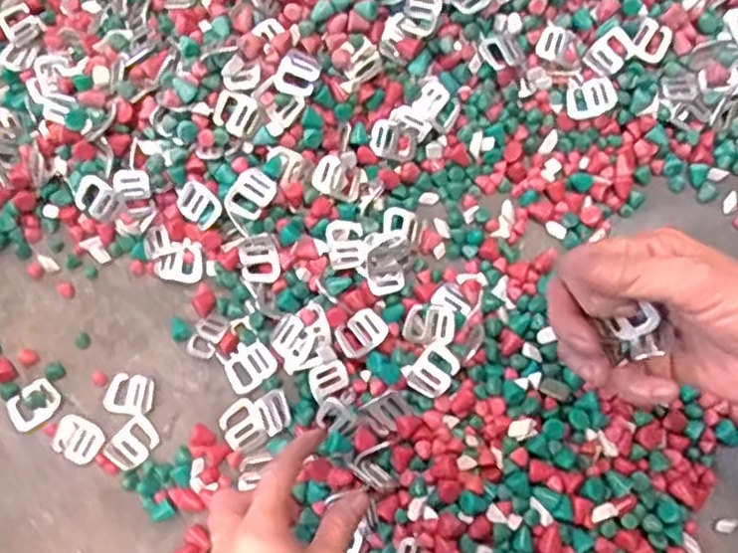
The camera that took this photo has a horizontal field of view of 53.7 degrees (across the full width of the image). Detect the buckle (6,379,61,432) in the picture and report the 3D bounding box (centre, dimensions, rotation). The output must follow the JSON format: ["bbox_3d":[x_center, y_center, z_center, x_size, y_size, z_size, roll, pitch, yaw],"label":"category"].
[{"bbox_3d":[-0.225,0.086,0.492,0.032,0.004,0.027,-36,77,-16],"label":"buckle"}]

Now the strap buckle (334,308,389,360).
[{"bbox_3d":[-0.005,0.037,0.475,0.032,0.007,0.024,-37,77,-7],"label":"strap buckle"}]

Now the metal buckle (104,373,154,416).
[{"bbox_3d":[-0.161,0.079,0.490,0.032,0.004,0.026,10,76,4],"label":"metal buckle"}]

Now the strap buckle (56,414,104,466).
[{"bbox_3d":[-0.193,0.107,0.484,0.032,0.005,0.026,32,79,10],"label":"strap buckle"}]

